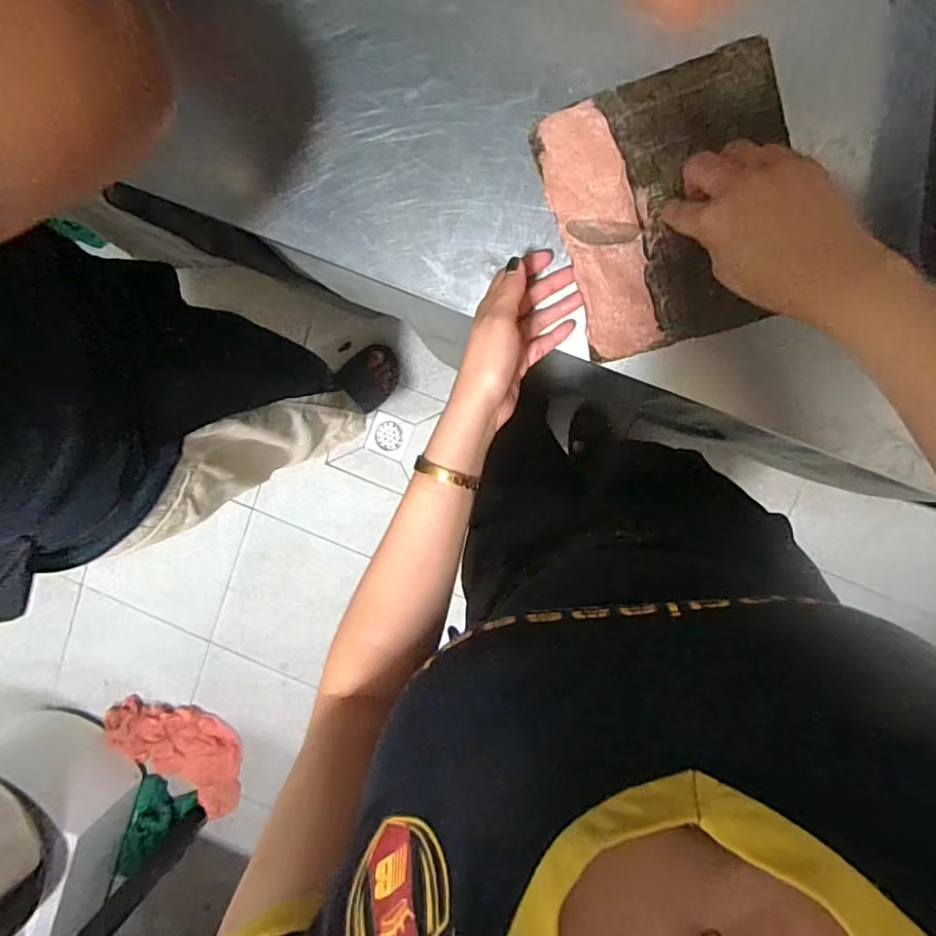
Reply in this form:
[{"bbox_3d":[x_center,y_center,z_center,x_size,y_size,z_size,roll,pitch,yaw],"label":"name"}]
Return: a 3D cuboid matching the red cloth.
[{"bbox_3d":[-0.817,0.759,1.526,0.397,0.092,0.223,27,101,4],"label":"red cloth"}]

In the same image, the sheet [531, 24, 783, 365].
[{"bbox_3d":[0.163,-0.204,0.429,0.179,0.021,0.200,-16,95,8],"label":"sheet"}]

